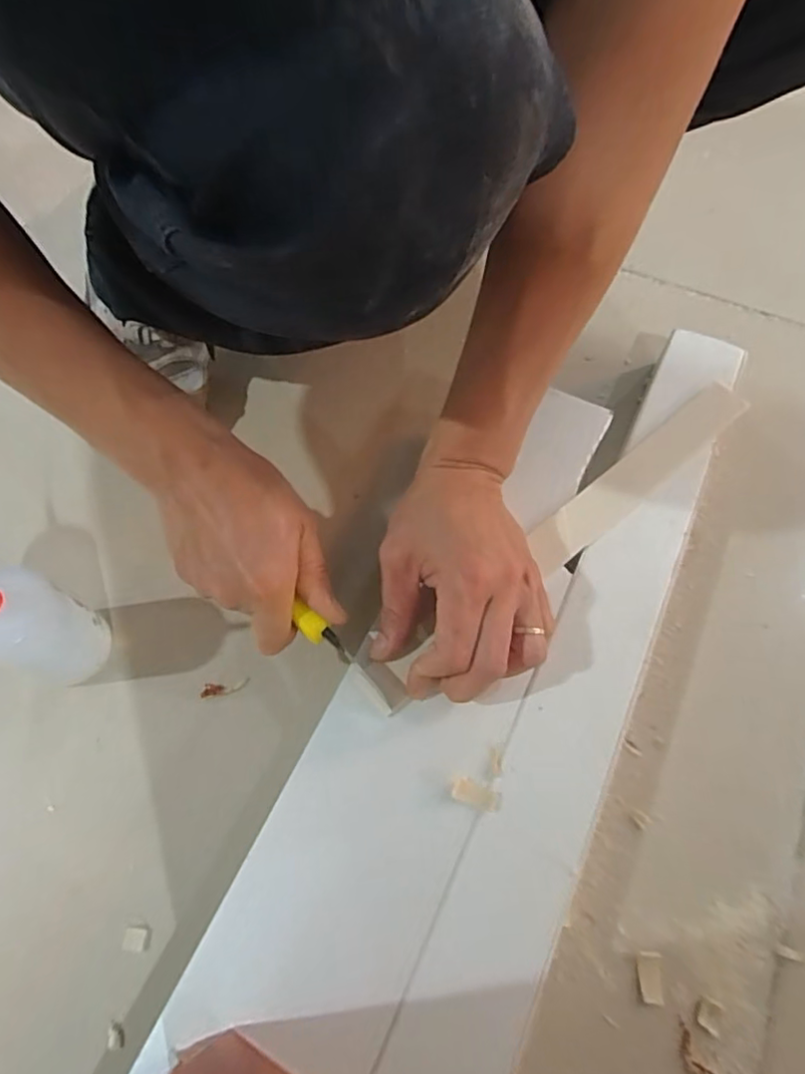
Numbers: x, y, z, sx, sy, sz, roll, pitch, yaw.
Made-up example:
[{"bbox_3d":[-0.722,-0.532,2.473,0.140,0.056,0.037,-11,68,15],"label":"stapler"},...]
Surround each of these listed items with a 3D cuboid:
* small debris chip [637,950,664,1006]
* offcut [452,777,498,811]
[{"bbox_3d":[0.135,0.239,0.312,0.012,0.004,0.024,5,65,4],"label":"small debris chip"},{"bbox_3d":[0.041,0.142,0.318,0.026,0.004,0.012,19,66,10],"label":"offcut"}]

